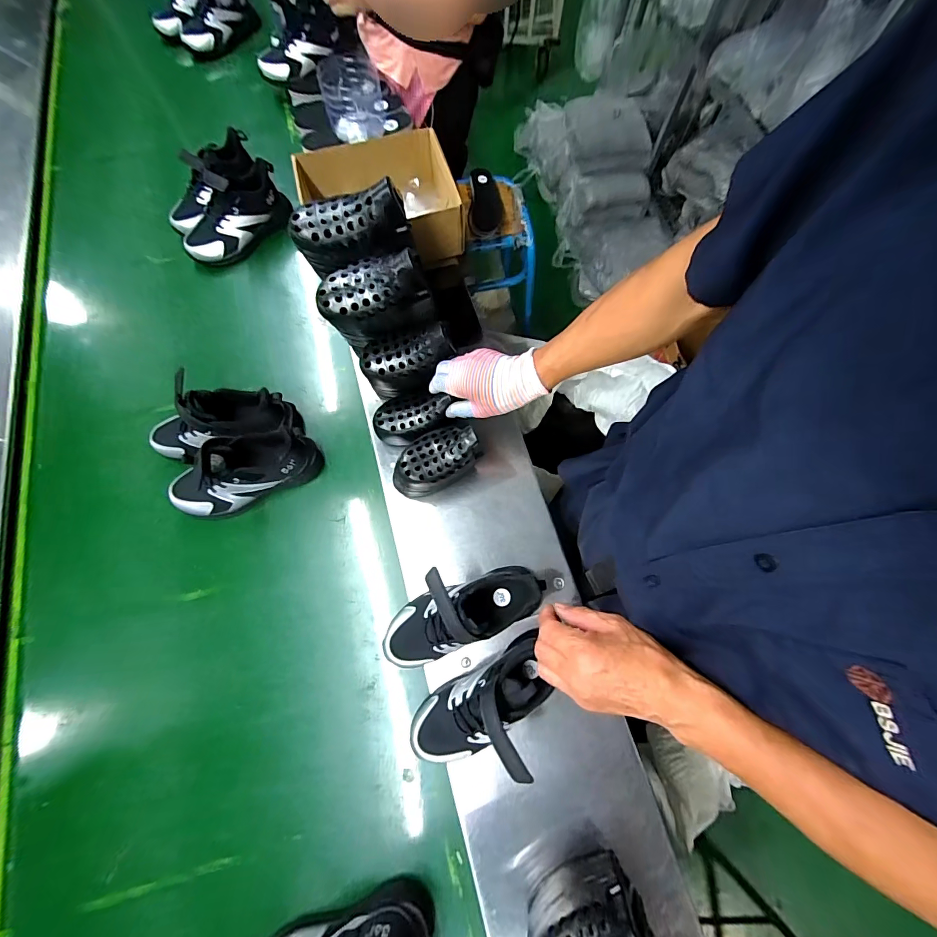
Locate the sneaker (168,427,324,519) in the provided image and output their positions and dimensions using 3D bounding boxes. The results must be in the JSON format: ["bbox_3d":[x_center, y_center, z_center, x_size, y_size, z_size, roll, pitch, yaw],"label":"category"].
[{"bbox_3d":[-0.341,0.010,0.589,0.215,0.104,0.085,-24,74,-8],"label":"sneaker"}]

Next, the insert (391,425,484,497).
[{"bbox_3d":[-0.046,-0.016,0.541,0.117,0.045,0.074,-33,75,-11],"label":"insert"}]

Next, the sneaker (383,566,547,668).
[{"bbox_3d":[-0.016,0.178,0.497,0.201,0.107,0.100,-22,74,-8],"label":"sneaker"}]

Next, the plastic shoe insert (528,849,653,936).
[{"bbox_3d":[0.119,0.474,0.405,0.129,0.114,0.063,-29,75,-10],"label":"plastic shoe insert"}]

